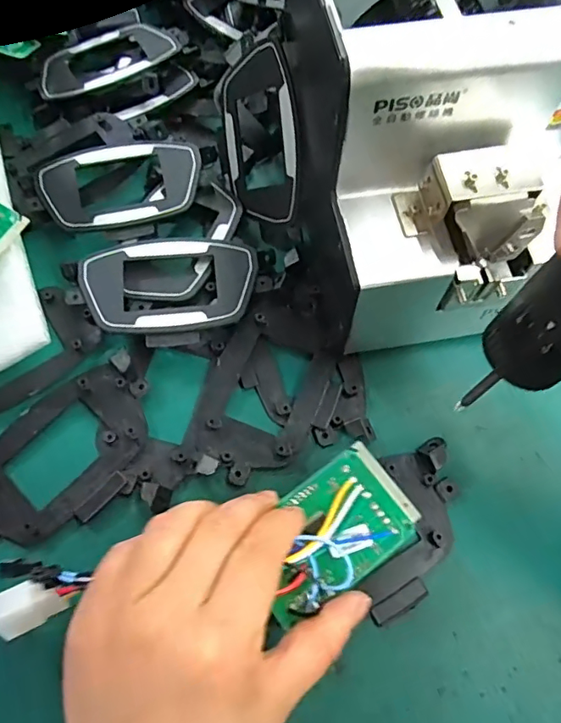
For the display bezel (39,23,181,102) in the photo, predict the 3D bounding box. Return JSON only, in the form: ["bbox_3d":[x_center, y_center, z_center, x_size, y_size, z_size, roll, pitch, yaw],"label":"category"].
[{"bbox_3d":[-0.126,-0.222,0.377,0.101,0.014,0.063,-19,70,-8],"label":"display bezel"}]

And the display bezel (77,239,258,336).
[{"bbox_3d":[-0.065,-0.044,0.309,0.101,0.013,0.063,-3,69,-2],"label":"display bezel"}]

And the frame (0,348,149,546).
[{"bbox_3d":[-0.117,0.050,0.277,0.067,0.011,0.118,41,74,14],"label":"frame"}]

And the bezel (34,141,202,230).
[{"bbox_3d":[-0.102,-0.115,0.334,0.102,0.007,0.064,-9,69,-4],"label":"bezel"}]

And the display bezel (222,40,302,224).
[{"bbox_3d":[-0.013,-0.136,0.320,0.009,0.065,0.099,-20,103,-42],"label":"display bezel"}]

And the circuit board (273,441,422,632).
[{"bbox_3d":[0.023,0.078,0.239,0.078,0.015,0.049,-34,73,-13],"label":"circuit board"}]

